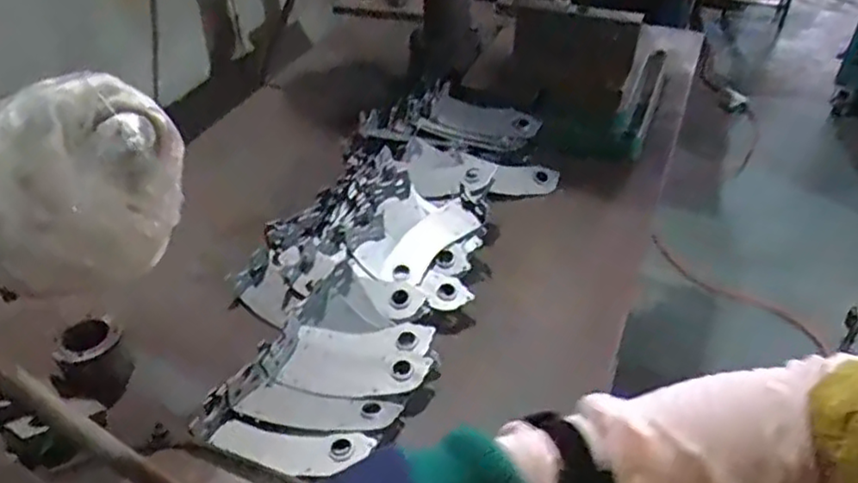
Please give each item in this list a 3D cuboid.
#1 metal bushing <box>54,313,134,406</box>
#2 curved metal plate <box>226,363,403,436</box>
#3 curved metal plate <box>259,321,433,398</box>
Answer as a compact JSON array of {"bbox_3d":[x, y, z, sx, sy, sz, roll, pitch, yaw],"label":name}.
[{"bbox_3d":[-0.382,0.130,0.786,0.078,0.061,0.089,8,41,8],"label":"metal bushing"},{"bbox_3d":[-0.131,0.181,0.763,0.187,0.020,0.057,11,41,11],"label":"curved metal plate"},{"bbox_3d":[-0.097,0.145,0.800,0.179,0.018,0.077,15,42,15],"label":"curved metal plate"}]

